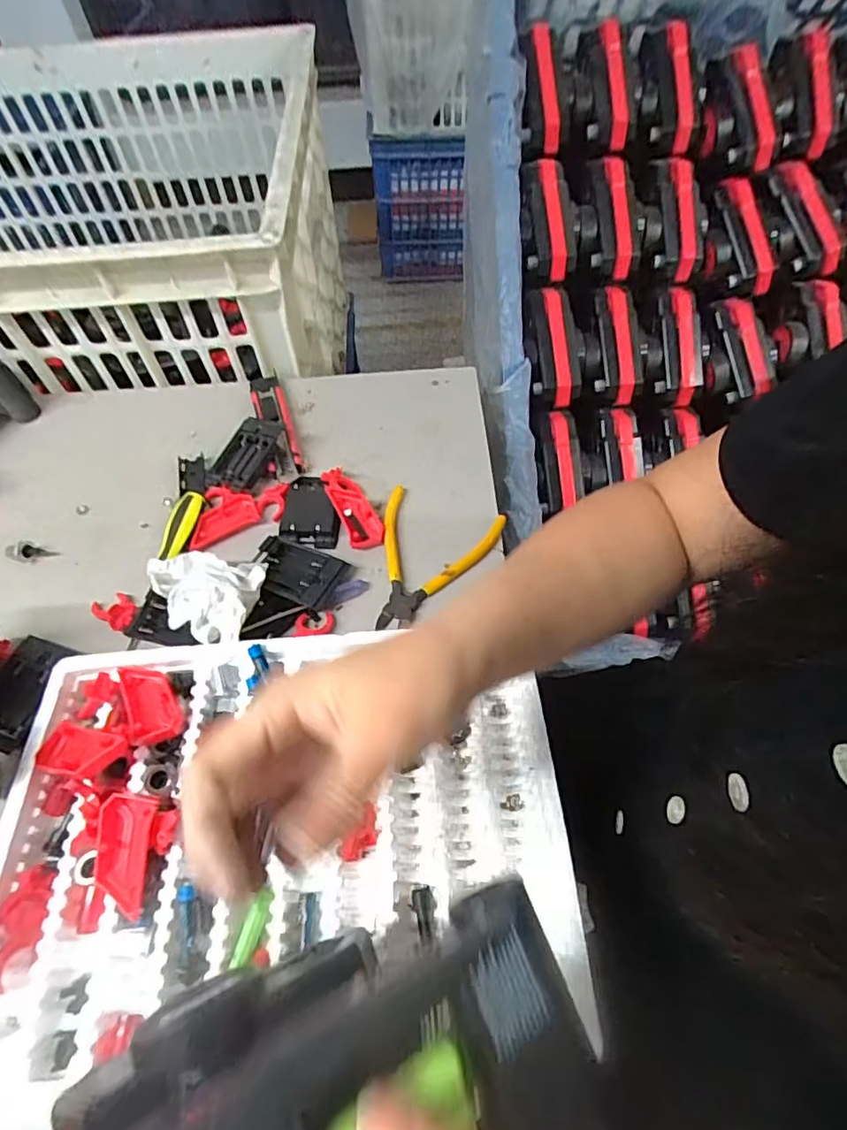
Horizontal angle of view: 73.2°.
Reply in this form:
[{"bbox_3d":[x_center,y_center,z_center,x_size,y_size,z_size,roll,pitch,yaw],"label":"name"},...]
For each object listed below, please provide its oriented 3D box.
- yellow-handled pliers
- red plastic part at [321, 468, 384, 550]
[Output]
[{"bbox_3d":[-0.001,-0.004,0.495,0.103,0.015,0.136,18,58,15],"label":"yellow-handled pliers"},{"bbox_3d":[-0.067,-0.057,0.525,0.033,0.021,0.095,-22,57,-12],"label":"red plastic part"}]

